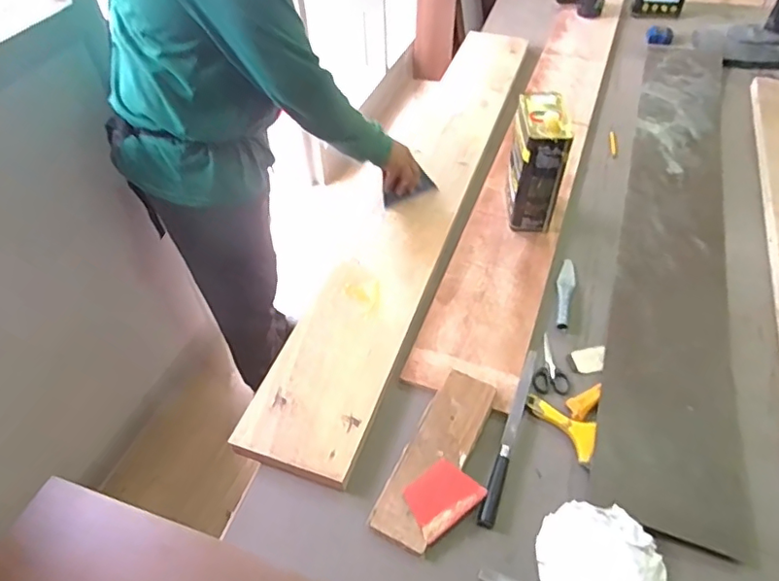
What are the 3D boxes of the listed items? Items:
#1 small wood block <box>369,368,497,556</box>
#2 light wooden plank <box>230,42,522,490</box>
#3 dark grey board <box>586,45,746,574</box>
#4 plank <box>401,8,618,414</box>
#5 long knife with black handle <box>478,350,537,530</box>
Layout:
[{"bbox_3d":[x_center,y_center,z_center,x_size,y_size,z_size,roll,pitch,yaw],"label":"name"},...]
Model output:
[{"bbox_3d":[0.078,0.260,0.895,0.097,0.018,0.309,21,52,20],"label":"small wood block"},{"bbox_3d":[0.090,-0.256,1.335,0.212,0.029,1.511,15,51,14],"label":"light wooden plank"},{"bbox_3d":[0.686,-0.207,1.287,0.227,0.022,1.590,15,51,14],"label":"dark grey board"},{"bbox_3d":[0.415,-0.396,1.471,0.209,0.021,1.651,16,51,14],"label":"plank"},{"bbox_3d":[0.206,0.231,0.926,0.024,0.023,0.334,15,50,16],"label":"long knife with black handle"}]

